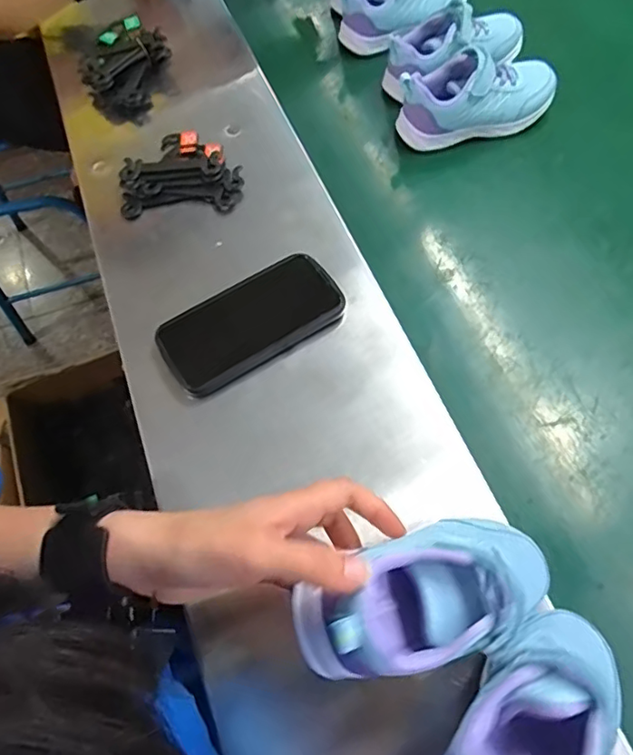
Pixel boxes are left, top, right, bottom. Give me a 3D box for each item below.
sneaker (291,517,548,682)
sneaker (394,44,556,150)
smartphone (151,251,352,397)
[{"bbox_3d":[0.072,0.122,0.319,0.163,0.063,0.068,-7,59,-30],"label":"sneaker"},{"bbox_3d":[0.178,-0.298,0.617,0.177,0.084,0.075,-9,61,-2],"label":"sneaker"},{"bbox_3d":[-0.059,-0.050,0.503,0.161,0.018,0.082,-31,65,-11],"label":"smartphone"}]

